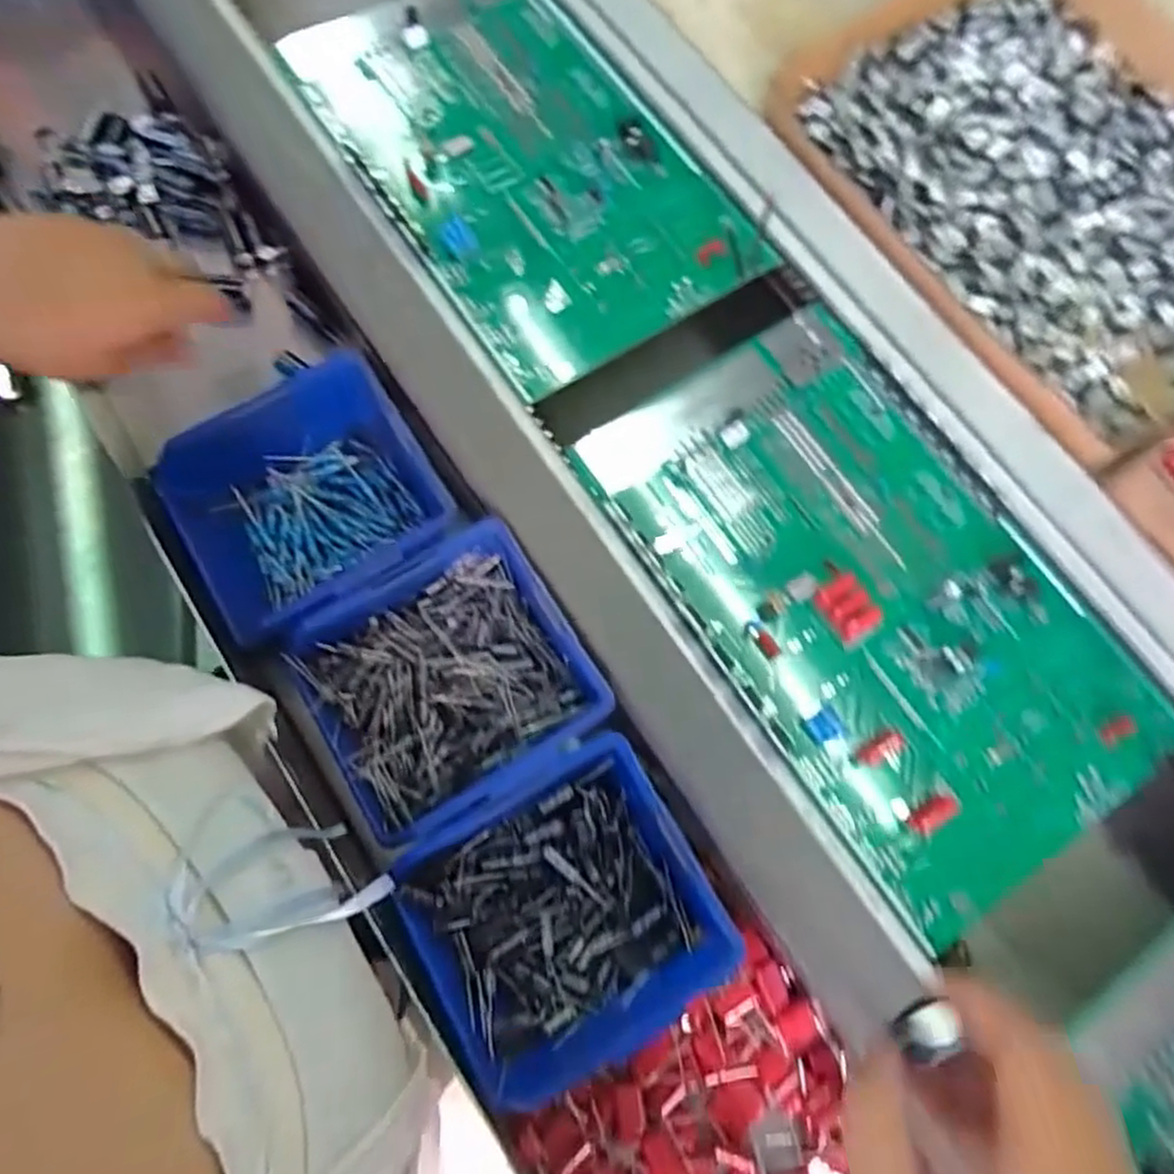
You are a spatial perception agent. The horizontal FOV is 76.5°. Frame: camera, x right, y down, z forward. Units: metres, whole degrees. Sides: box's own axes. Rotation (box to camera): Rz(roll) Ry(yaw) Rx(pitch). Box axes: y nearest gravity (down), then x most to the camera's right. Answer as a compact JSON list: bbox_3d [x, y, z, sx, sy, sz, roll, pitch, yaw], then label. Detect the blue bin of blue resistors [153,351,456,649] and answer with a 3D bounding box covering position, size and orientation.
[{"bbox_3d":[-0.157,-0.048,0.418,0.136,0.067,0.103,-31,77,-4],"label":"blue bin of blue resistors"}]

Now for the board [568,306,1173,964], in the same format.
[{"bbox_3d":[0.146,0.002,0.391,0.174,0.016,0.302,-33,78,-9],"label":"board"}]

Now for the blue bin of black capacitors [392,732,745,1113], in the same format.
[{"bbox_3d":[-0.011,0.154,0.354,0.129,0.042,0.119,-30,78,-8],"label":"blue bin of black capacitors"}]

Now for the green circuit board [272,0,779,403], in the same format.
[{"bbox_3d":[-0.052,-0.287,0.465,0.179,0.017,0.329,-32,78,-8],"label":"green circuit board"}]

